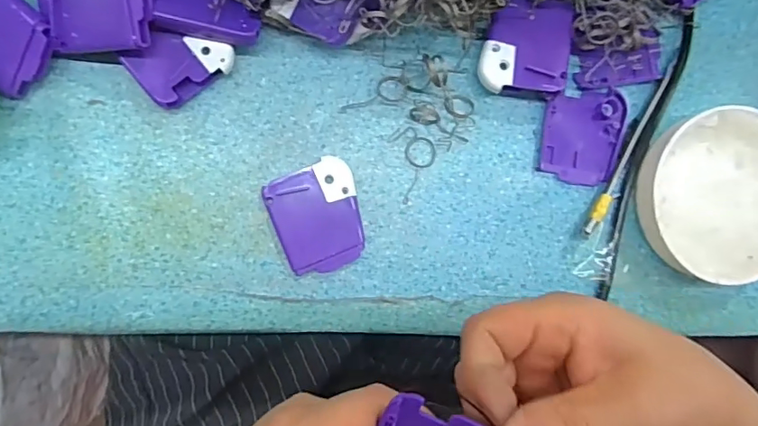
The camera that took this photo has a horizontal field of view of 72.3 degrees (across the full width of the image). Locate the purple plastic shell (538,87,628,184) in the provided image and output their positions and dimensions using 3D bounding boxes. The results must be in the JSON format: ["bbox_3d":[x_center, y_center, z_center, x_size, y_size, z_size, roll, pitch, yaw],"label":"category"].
[{"bbox_3d":[0.129,-0.048,0.326,0.052,0.007,0.058,5,89,-7],"label":"purple plastic shell"}]

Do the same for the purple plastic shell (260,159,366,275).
[{"bbox_3d":[-0.035,0.003,0.306,0.051,0.007,0.061,-18,92,-7],"label":"purple plastic shell"}]

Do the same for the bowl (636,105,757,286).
[{"bbox_3d":[0.214,-0.011,0.325,0.105,0.031,0.105,0,90,-7],"label":"bowl"}]

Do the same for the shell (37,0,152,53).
[{"bbox_3d":[-0.149,-0.109,0.268,0.061,0.010,0.050,8,107,10],"label":"shell"}]

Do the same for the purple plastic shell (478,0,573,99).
[{"bbox_3d":[0.087,-0.100,0.314,0.053,0.019,0.055,1,90,-7],"label":"purple plastic shell"}]

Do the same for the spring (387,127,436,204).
[{"bbox_3d":[0.023,-0.031,0.317,0.027,0.004,0.045,-14,92,-7],"label":"spring"}]

